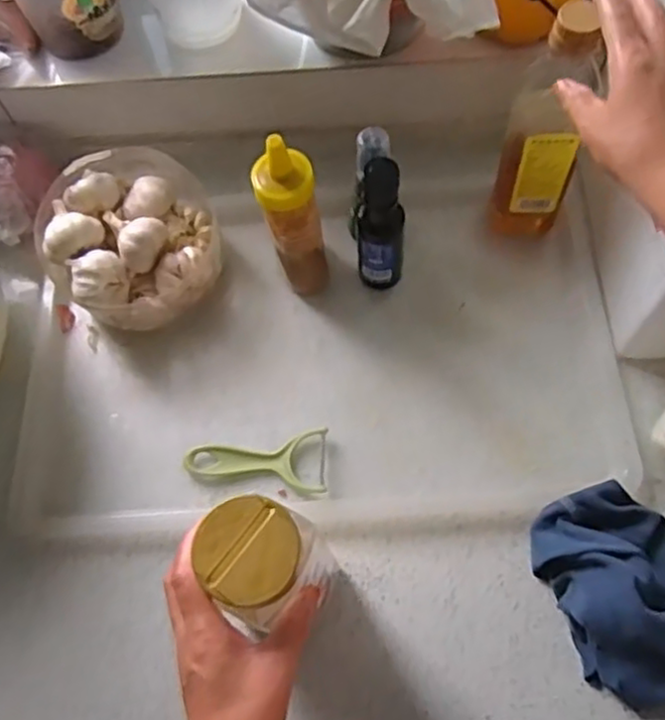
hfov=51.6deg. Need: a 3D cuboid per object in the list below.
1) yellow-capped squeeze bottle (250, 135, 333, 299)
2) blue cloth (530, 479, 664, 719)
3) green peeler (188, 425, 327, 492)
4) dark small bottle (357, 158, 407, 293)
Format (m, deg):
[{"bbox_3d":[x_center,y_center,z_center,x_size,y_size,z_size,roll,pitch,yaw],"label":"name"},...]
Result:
[{"bbox_3d":[-0.033,-0.117,0.621,0.054,0.183,0.049,-16,65,-4],"label":"yellow-capped squeeze bottle"},{"bbox_3d":[0.237,0.183,0.523,0.115,0.059,0.178,-21,66,-6],"label":"blue cloth"},{"bbox_3d":[-0.067,0.097,0.616,0.126,0.011,0.055,-8,65,0],"label":"green peeler"},{"bbox_3d":[0.045,-0.117,0.628,0.044,0.156,0.045,0,65,3],"label":"dark small bottle"}]

